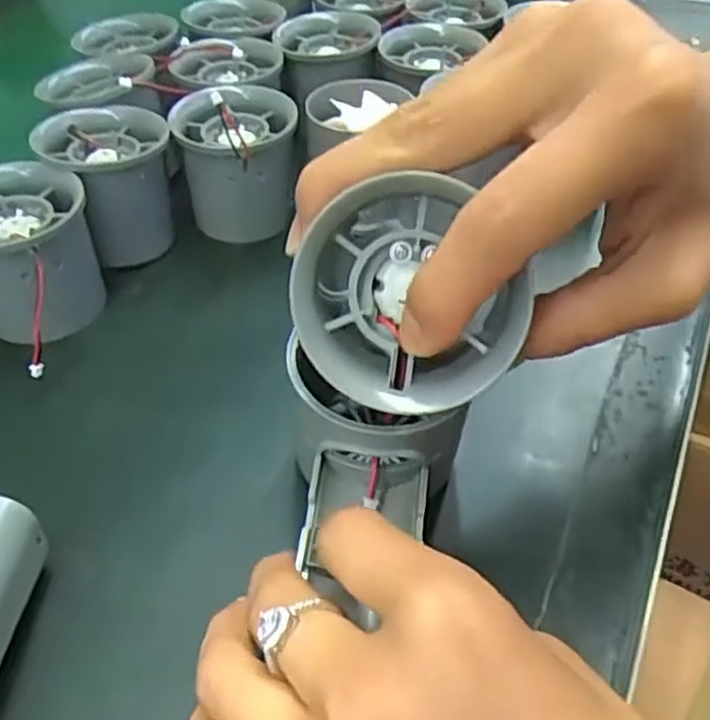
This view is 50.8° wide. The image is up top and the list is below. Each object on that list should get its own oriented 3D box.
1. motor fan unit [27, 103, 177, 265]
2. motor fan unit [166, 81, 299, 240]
[{"bbox_3d":[-0.105,-0.077,0.329,0.053,0.050,0.055,-22,49,-18],"label":"motor fan unit"},{"bbox_3d":[-0.052,-0.090,0.344,0.053,0.053,0.052,-7,46,-4],"label":"motor fan unit"}]

